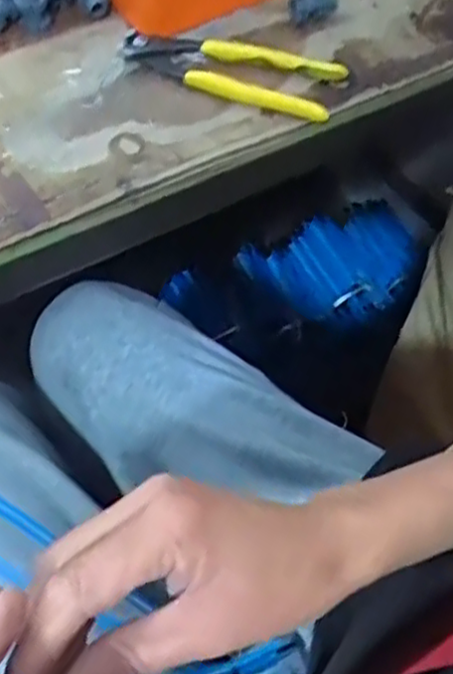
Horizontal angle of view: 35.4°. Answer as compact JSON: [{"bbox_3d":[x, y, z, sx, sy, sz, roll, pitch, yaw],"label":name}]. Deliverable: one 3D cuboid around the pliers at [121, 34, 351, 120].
[{"bbox_3d":[0.000,-0.194,0.519,0.165,0.032,0.053,20,56,11],"label":"pliers"}]

